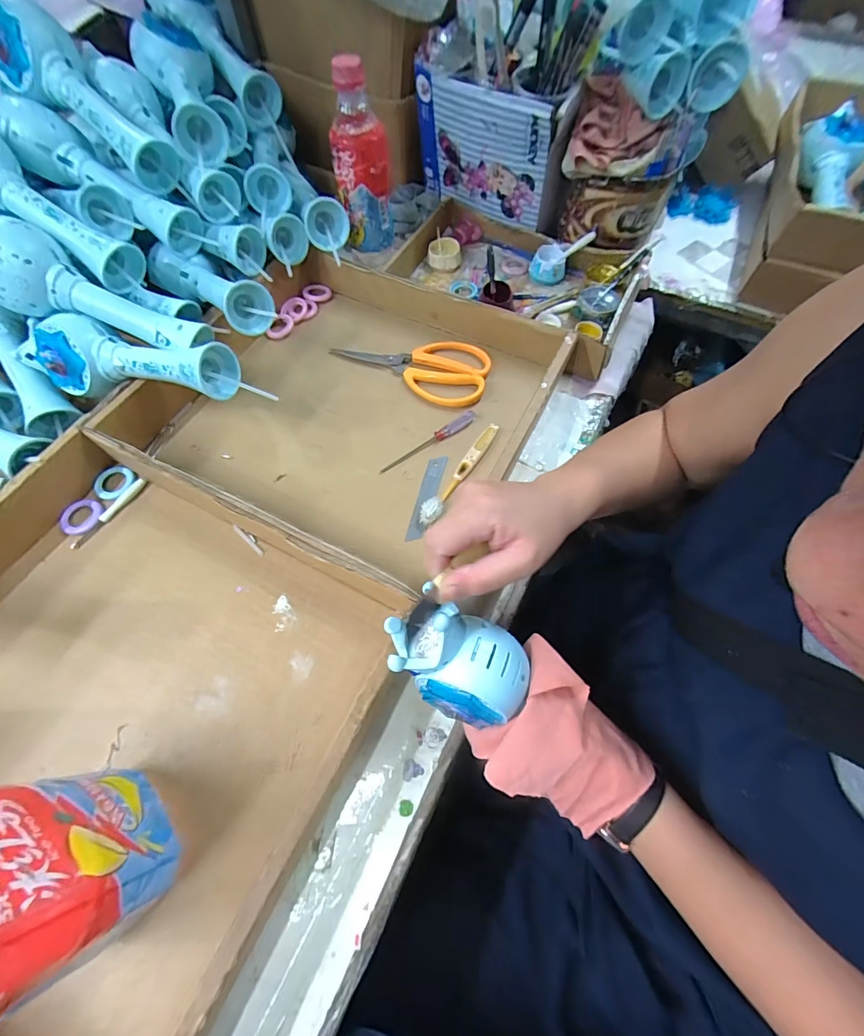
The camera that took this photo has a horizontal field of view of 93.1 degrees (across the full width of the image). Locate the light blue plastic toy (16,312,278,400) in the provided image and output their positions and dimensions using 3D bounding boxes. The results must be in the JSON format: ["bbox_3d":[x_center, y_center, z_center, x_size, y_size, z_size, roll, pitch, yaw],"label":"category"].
[{"bbox_3d":[-0.282,-0.151,0.398,0.262,0.052,0.055,9,64,4],"label":"light blue plastic toy"}]

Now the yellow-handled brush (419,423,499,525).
[{"bbox_3d":[0.031,-0.047,0.415,0.017,0.015,0.138,34,68,15],"label":"yellow-handled brush"}]

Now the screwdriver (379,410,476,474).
[{"bbox_3d":[-0.002,-0.081,0.435,0.120,0.010,0.014,-36,69,-17],"label":"screwdriver"}]

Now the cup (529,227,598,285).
[{"bbox_3d":[0.169,-0.352,0.545,0.070,0.047,0.042,-29,67,-14],"label":"cup"}]

